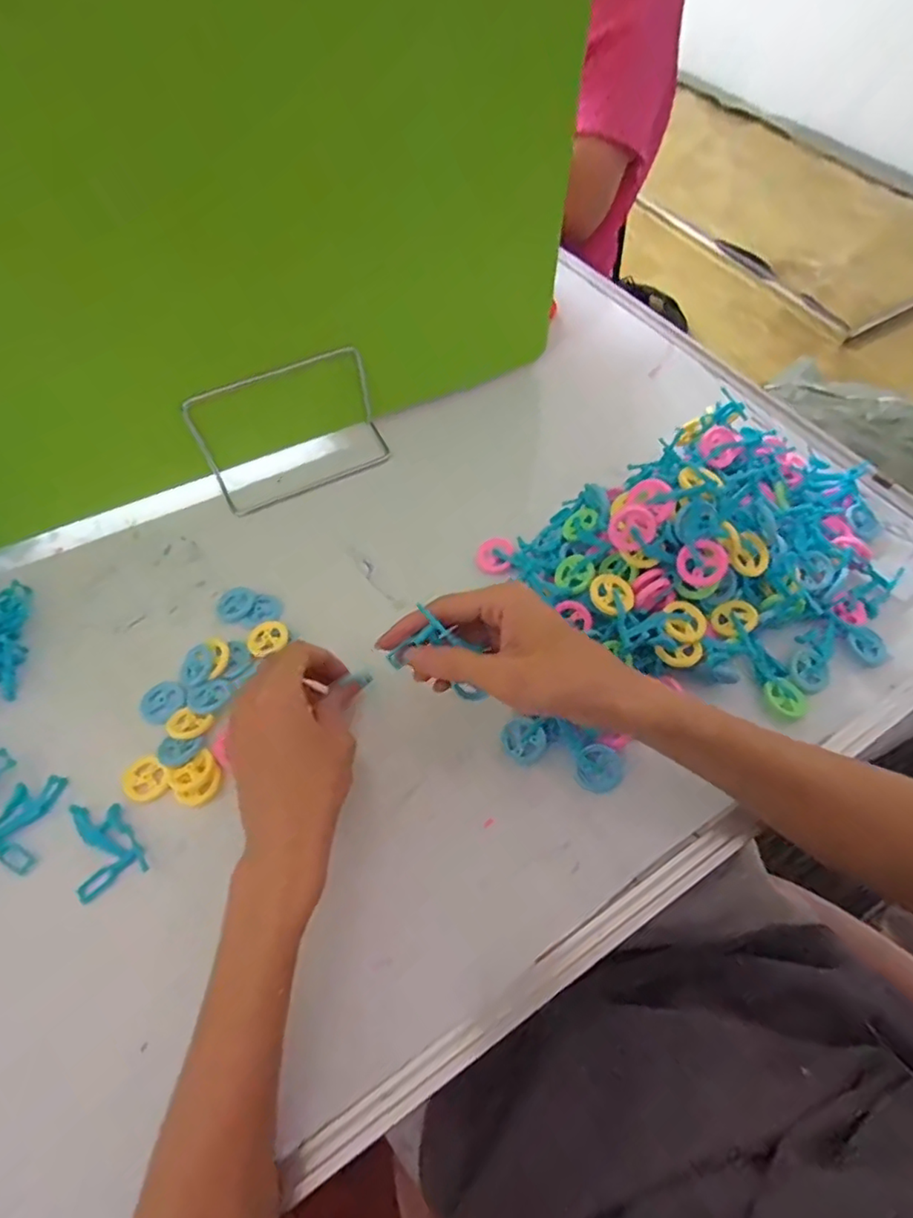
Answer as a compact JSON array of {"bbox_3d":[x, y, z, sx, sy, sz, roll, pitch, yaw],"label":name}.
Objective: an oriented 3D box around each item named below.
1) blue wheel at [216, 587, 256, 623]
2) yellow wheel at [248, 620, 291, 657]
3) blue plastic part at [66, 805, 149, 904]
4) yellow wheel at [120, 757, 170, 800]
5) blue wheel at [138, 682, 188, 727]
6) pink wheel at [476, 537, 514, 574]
[{"bbox_3d":[-0.168,-0.004,0.449,0.033,0.004,0.030,19,63,24],"label":"blue wheel"},{"bbox_3d":[-0.136,0.020,0.427,0.030,0.004,0.026,-26,61,-13],"label":"yellow wheel"},{"bbox_3d":[-0.213,0.141,0.360,0.039,0.011,0.056,-25,61,-13],"label":"blue plastic part"},{"bbox_3d":[-0.199,0.109,0.380,0.032,0.005,0.027,14,60,11],"label":"yellow wheel"},{"bbox_3d":[-0.201,0.064,0.406,0.029,0.010,0.026,-26,61,-13],"label":"blue wheel"},{"bbox_3d":[0.031,-0.045,0.468,0.029,0.010,0.035,14,60,10],"label":"pink wheel"}]

